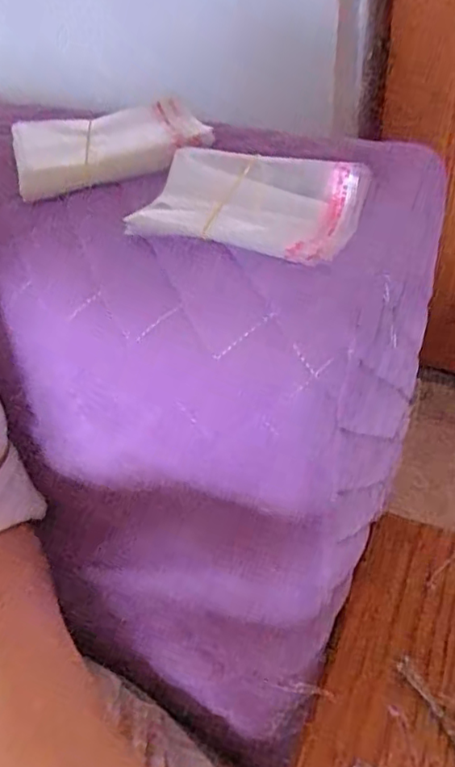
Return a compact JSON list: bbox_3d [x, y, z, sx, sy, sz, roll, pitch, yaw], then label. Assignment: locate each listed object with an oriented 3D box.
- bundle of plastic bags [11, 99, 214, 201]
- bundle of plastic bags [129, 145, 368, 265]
[{"bbox_3d":[-0.068,-0.137,0.338,0.104,0.021,0.068,-15,42,-10],"label":"bundle of plastic bags"},{"bbox_3d":[0.008,-0.084,0.276,0.103,0.015,0.054,17,66,21],"label":"bundle of plastic bags"}]

